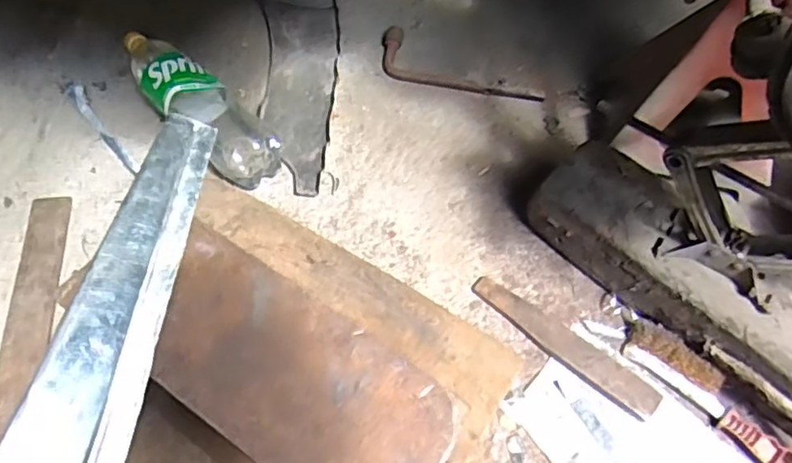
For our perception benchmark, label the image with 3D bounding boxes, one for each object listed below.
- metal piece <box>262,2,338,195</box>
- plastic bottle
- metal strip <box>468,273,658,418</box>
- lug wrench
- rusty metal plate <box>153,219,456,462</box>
[{"bbox_3d":[-0.145,-0.226,0.965,0.114,0.013,0.406,-3,56,-6],"label":"metal piece"},{"bbox_3d":[-0.289,-0.188,0.884,0.096,0.082,0.323,-38,66,-25],"label":"plastic bottle"},{"bbox_3d":[0.202,0.133,0.743,0.245,0.012,0.050,38,62,21],"label":"metal strip"},{"bbox_3d":[0.102,-0.267,0.996,0.278,0.031,0.078,17,56,8],"label":"lug wrench"},{"bbox_3d":[-0.084,0.104,0.458,0.261,0.004,0.117,32,59,17],"label":"rusty metal plate"}]

